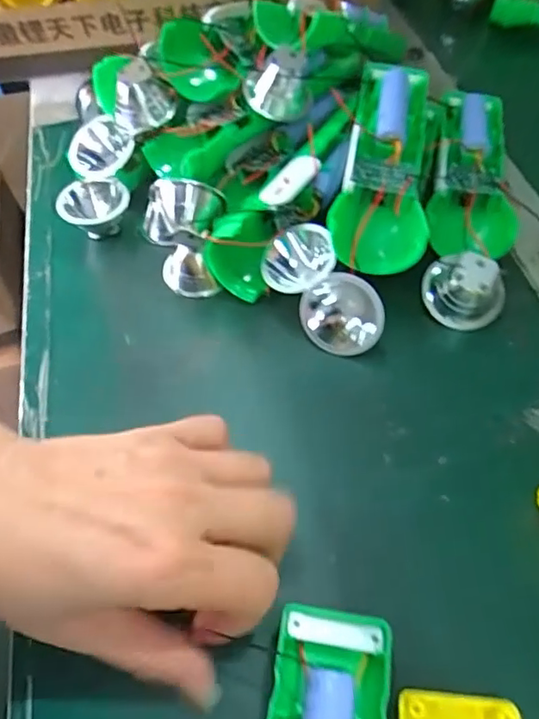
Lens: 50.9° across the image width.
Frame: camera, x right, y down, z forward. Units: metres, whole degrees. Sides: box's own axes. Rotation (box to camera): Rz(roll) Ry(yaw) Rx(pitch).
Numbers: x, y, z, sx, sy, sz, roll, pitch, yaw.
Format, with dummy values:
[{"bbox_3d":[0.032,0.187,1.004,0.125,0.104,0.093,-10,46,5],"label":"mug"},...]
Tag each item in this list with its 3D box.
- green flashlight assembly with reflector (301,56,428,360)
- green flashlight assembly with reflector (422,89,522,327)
[{"bbox_3d":[0.065,-0.101,0.329,0.057,0.042,0.202,11,69,11],"label":"green flashlight assembly with reflector"},{"bbox_3d":[0.128,-0.108,0.359,0.054,0.036,0.200,12,57,11],"label":"green flashlight assembly with reflector"}]

